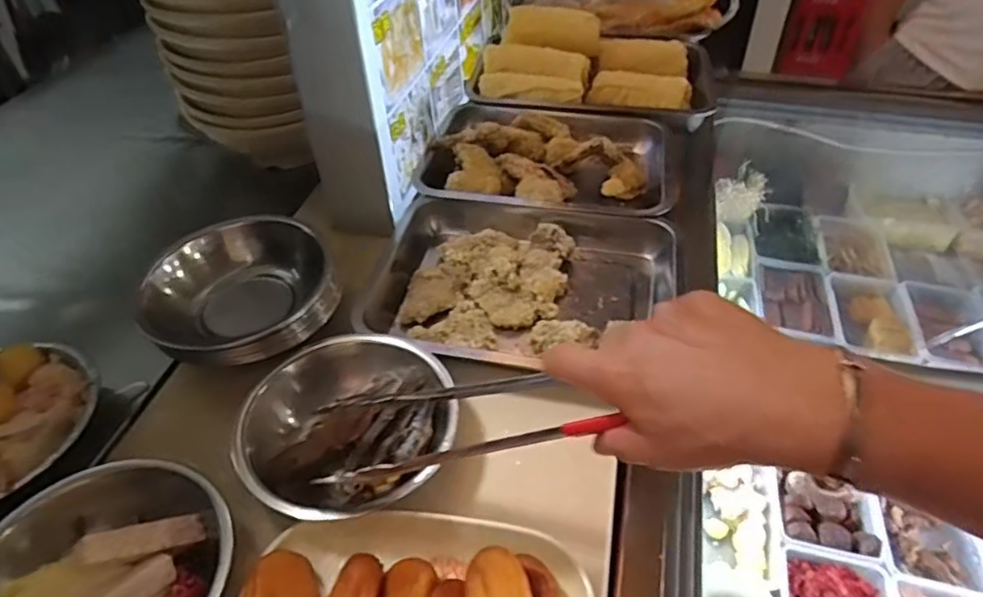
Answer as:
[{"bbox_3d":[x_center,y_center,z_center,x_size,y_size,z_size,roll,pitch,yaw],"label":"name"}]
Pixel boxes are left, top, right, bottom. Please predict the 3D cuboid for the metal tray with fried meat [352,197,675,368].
[{"bbox_3d":[0.030,-0.015,0.600,0.282,0.044,0.226,7,44,9],"label":"metal tray with fried meat"}]

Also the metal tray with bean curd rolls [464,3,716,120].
[{"bbox_3d":[0.142,-0.334,0.861,0.331,0.086,0.198,5,43,7],"label":"metal tray with bean curd rolls"}]

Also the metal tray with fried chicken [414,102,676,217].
[{"bbox_3d":[0.068,-0.173,0.738,0.282,0.058,0.235,6,44,8],"label":"metal tray with fried chicken"}]

